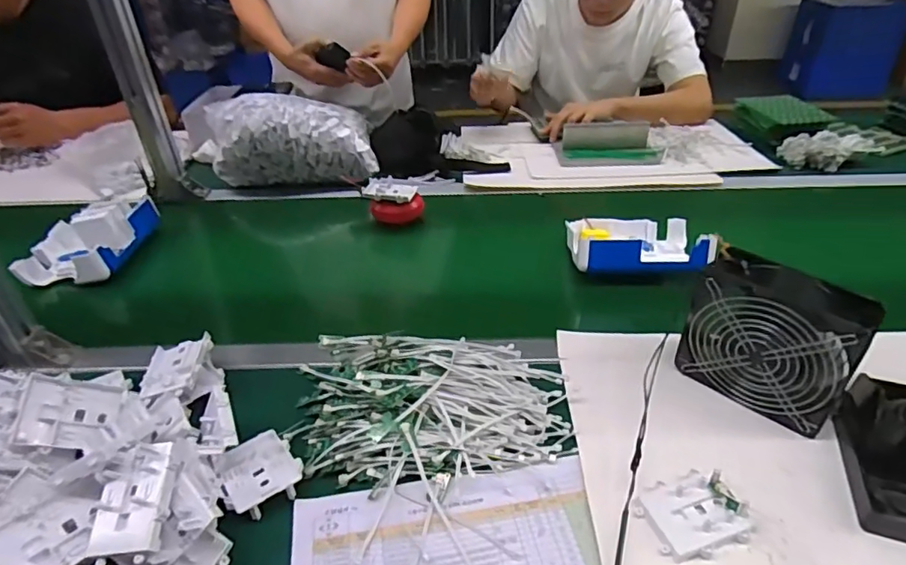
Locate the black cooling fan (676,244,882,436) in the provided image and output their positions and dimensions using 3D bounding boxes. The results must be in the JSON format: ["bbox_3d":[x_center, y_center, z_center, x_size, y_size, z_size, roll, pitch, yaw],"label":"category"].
[{"bbox_3d":[0.326,0.059,0.567,0.156,0.144,0.062,30,47,36],"label":"black cooling fan"}]

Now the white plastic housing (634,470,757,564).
[{"bbox_3d":[0.214,0.206,0.487,0.084,0.020,0.065,-14,38,-15],"label":"white plastic housing"}]

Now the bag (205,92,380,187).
[{"bbox_3d":[-0.310,-0.273,1.049,0.314,0.132,0.141,-4,36,-3],"label":"bag"}]

